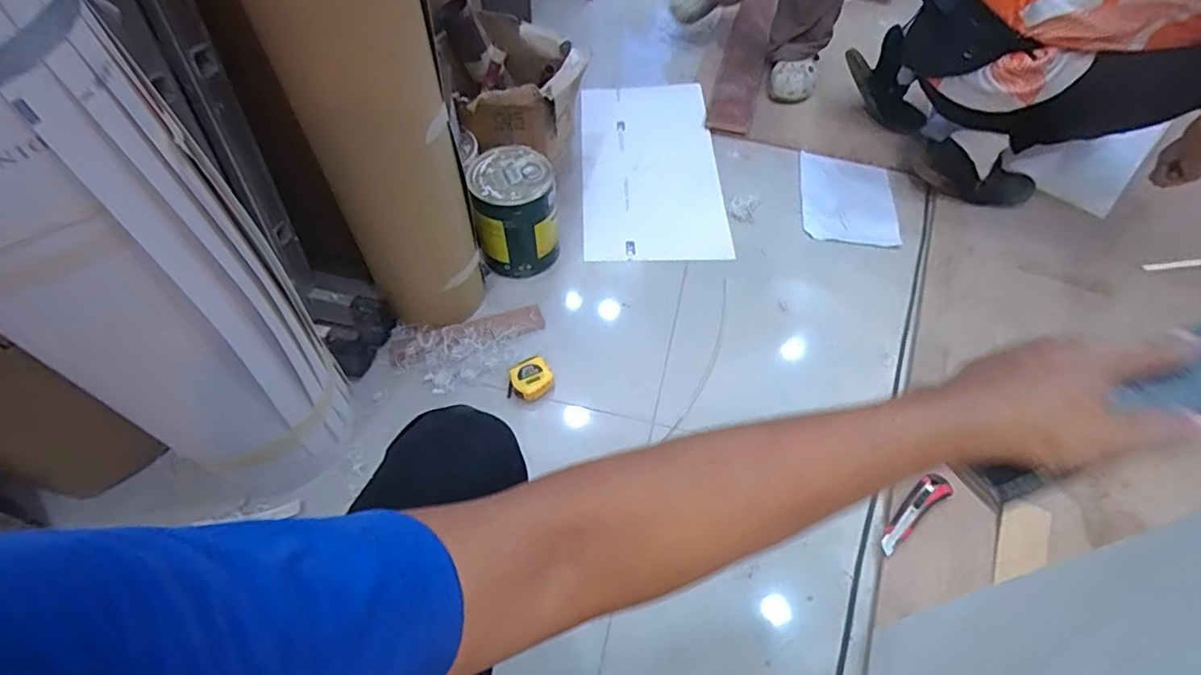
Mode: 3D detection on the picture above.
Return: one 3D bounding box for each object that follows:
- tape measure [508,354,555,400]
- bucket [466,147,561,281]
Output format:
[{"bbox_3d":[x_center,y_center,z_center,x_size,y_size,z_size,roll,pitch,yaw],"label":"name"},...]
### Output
[{"bbox_3d":[-0.129,0.078,1.039,0.081,0.039,0.072,-23,59,-16],"label":"tape measure"},{"bbox_3d":[-0.169,-0.246,1.156,0.152,0.204,0.156,1,56,-1],"label":"bucket"}]

